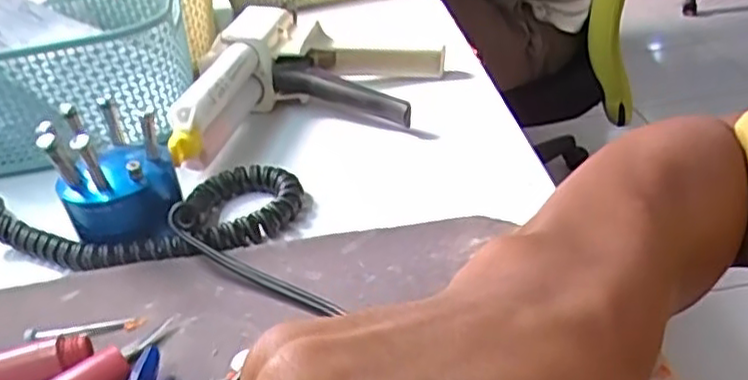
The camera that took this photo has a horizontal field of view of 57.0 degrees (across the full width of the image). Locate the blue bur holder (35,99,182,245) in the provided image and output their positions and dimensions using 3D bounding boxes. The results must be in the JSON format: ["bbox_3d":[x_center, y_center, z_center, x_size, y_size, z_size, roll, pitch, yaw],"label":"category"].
[{"bbox_3d":[-0.134,-0.011,0.355,0.057,0.069,0.061,-20,33,-19],"label":"blue bur holder"}]

